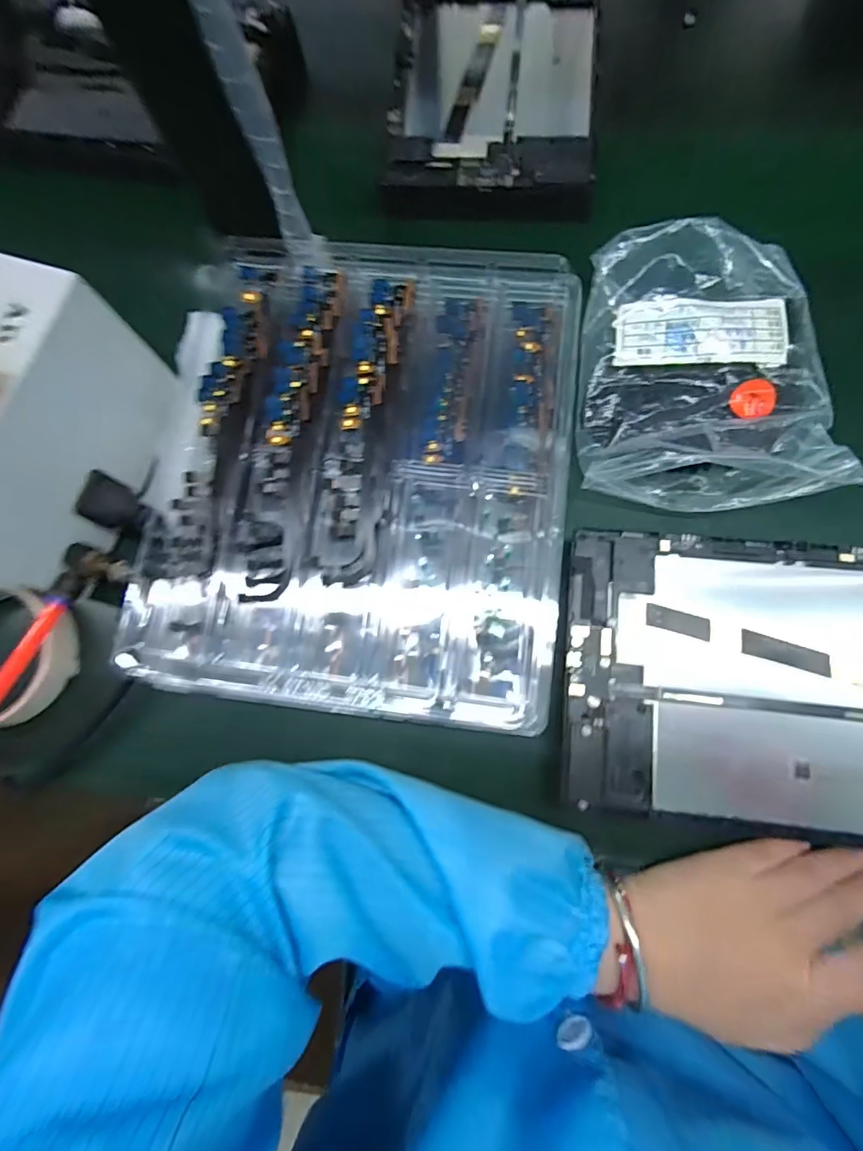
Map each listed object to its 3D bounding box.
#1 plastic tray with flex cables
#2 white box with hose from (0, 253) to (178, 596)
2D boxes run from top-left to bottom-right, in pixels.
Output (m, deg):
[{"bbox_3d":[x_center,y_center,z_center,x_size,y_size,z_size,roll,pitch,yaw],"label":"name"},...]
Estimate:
[{"bbox_3d":[-0.038,-0.065,0.283,0.229,0.023,0.271,6,76,3],"label":"plastic tray with flex cables"},{"bbox_3d":[-0.247,-0.080,0.274,0.133,0.104,0.153,13,76,5],"label":"white box with hose"}]

